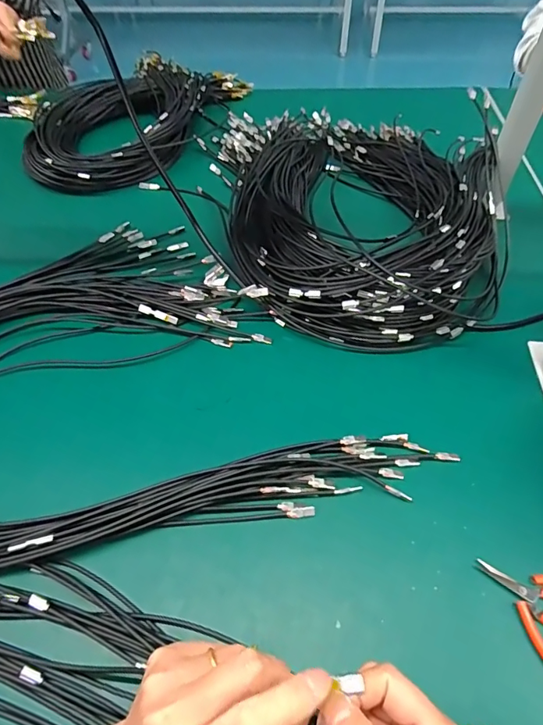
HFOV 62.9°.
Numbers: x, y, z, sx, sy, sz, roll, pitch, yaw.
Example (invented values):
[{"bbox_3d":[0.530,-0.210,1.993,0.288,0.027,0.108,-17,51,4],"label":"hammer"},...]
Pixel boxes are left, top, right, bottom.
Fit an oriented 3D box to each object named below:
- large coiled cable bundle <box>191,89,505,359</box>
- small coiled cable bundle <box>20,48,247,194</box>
[{"bbox_3d":[0.128,-0.244,0.617,0.367,0.092,0.507,-7,55,-1],"label":"large coiled cable bundle"},{"bbox_3d":[-0.255,-0.467,0.825,0.259,0.048,0.452,18,55,14],"label":"small coiled cable bundle"}]

